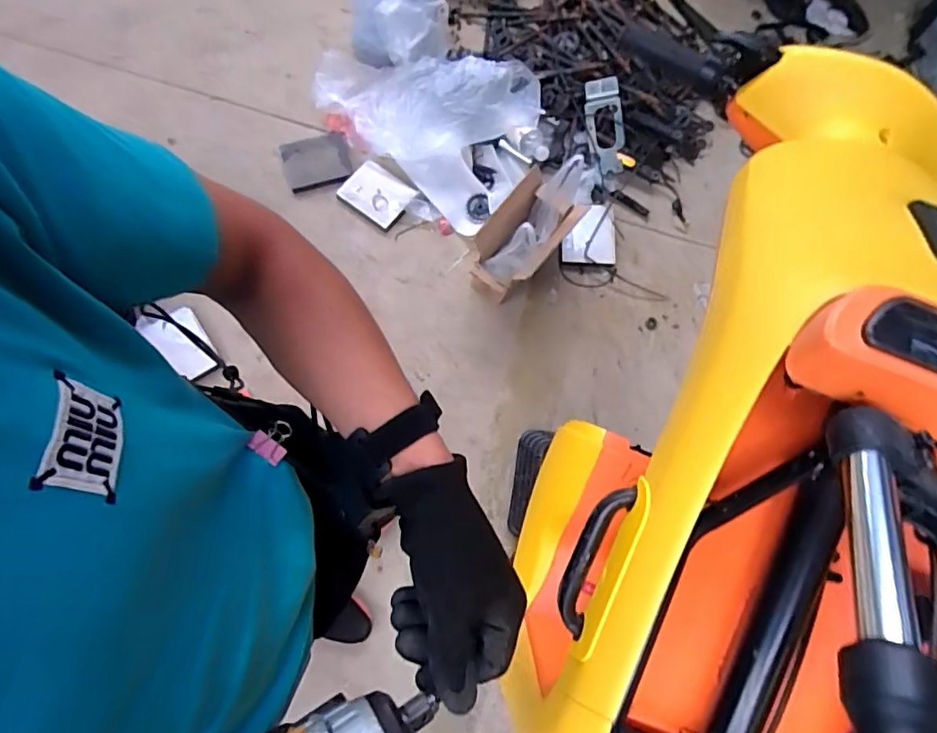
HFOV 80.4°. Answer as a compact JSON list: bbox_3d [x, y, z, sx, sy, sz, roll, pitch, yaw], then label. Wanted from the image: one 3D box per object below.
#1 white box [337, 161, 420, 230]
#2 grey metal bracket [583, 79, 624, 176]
[{"bbox_3d":[-0.256,-0.488,1.570,0.188,0.022,0.144,36,73,6],"label":"white box"},{"bbox_3d":[0.403,-0.699,1.623,0.117,0.038,0.263,-12,104,-4],"label":"grey metal bracket"}]

